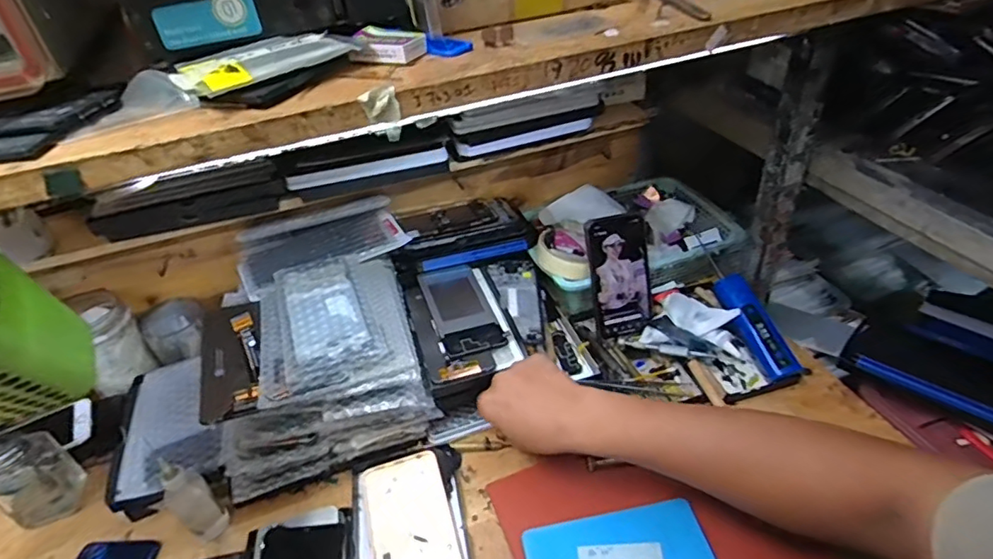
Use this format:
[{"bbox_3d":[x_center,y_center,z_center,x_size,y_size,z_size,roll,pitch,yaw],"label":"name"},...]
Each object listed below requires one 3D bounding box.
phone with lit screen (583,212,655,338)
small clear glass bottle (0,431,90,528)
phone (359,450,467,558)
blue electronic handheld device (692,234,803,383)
[{"bbox_3d":[0.152,-0.007,0.680,0.074,0.142,0.010,-12,12,-6],"label":"phone with lit screen"},{"bbox_3d":[-0.467,0.189,0.558,0.057,0.109,0.059,-11,39,-7],"label":"small clear glass bottle"},{"bbox_3d":[-0.076,0.234,0.514,0.080,0.013,0.160,-16,40,-12],"label":"phone"},{"bbox_3d":[0.284,0.028,0.656,0.032,0.035,0.199,-13,54,-9],"label":"blue electronic handheld device"}]

